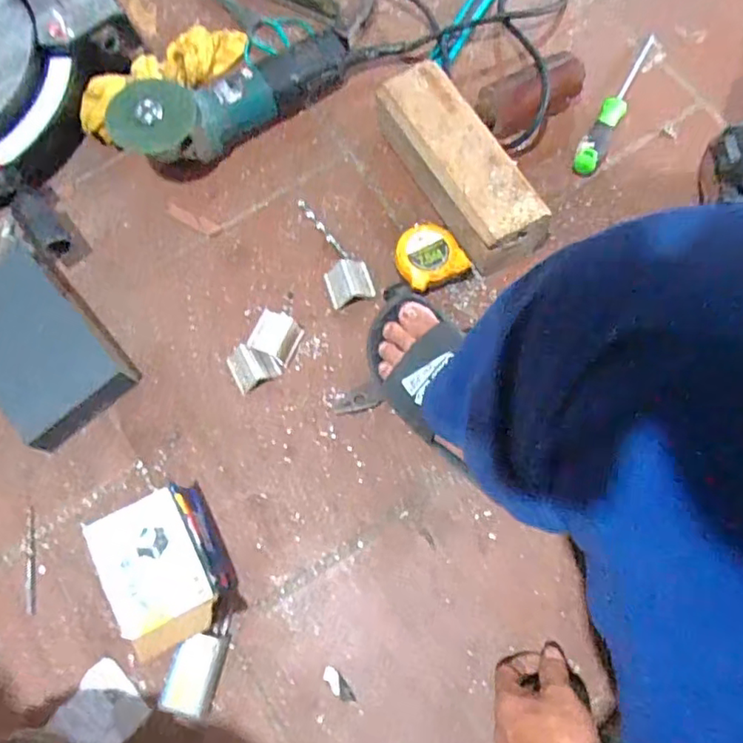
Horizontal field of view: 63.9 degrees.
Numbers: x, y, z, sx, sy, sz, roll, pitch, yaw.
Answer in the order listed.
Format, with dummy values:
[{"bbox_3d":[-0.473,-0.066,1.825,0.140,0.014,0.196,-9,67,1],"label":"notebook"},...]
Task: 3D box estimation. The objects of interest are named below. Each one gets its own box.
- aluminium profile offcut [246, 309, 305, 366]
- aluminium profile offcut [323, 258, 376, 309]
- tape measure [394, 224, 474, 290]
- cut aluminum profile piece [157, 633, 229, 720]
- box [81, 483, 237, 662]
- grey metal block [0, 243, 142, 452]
[{"bbox_3d":[-0.107,-0.039,0.669,0.046,0.033,0.048,23,76,9],"label":"aluminium profile offcut"},{"bbox_3d":[-0.025,-0.102,0.687,0.051,0.029,0.044,-15,73,-2],"label":"aluminium profile offcut"},{"bbox_3d":[0.067,-0.129,0.681,0.076,0.044,0.074,-32,75,-7],"label":"tape measure"},{"bbox_3d":[-0.172,0.294,0.582,0.046,0.020,0.071,16,75,7],"label":"cut aluminum profile piece"},{"bbox_3d":[-0.203,0.197,0.591,0.106,0.061,0.141,-28,74,-6],"label":"box"},{"bbox_3d":[-0.382,-0.035,0.672,0.130,0.052,0.220,-41,76,-9],"label":"grey metal block"}]

